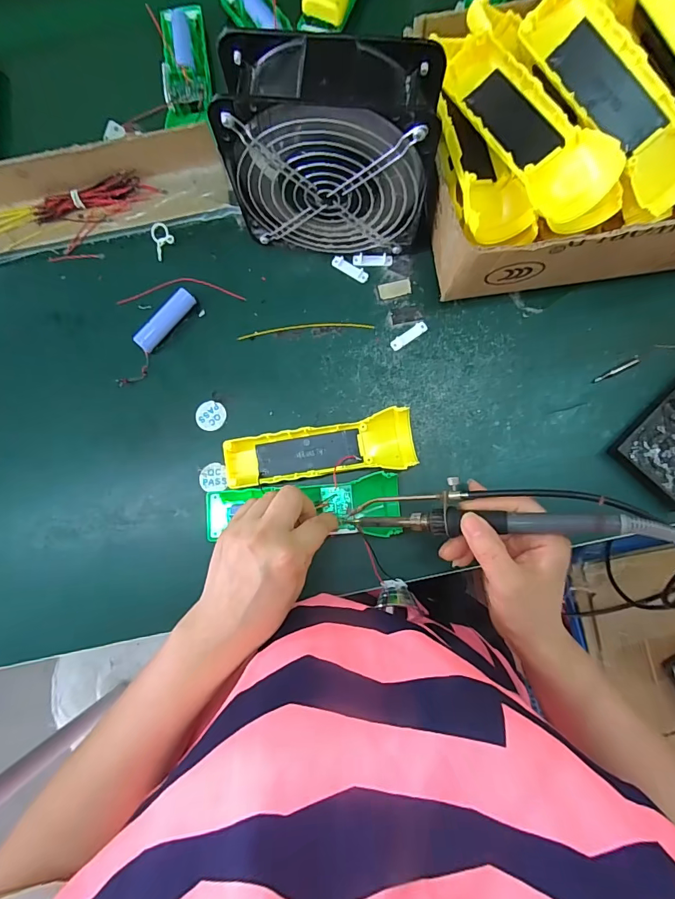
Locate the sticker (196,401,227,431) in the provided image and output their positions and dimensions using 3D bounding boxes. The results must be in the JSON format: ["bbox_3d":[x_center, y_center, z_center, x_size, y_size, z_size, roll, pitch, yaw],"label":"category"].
[{"bbox_3d":[-0.116,-0.031,0.385,0.026,0.004,0.027,12,84,3],"label":"sticker"}]

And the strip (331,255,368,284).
[{"bbox_3d":[0.012,-0.172,0.398,0.039,0.004,0.013,34,85,5],"label":"strip"}]

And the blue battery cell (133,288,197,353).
[{"bbox_3d":[-0.158,-0.119,0.390,0.015,0.022,0.067,39,86,6],"label":"blue battery cell"}]

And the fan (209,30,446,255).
[{"bbox_3d":[-0.002,-0.226,0.333,0.153,0.148,0.067,7,83,3],"label":"fan"}]

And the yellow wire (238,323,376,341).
[{"bbox_3d":[-0.030,-0.113,0.395,0.125,0.004,0.010,-6,83,1],"label":"yellow wire"}]

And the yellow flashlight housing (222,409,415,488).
[{"bbox_3d":[-0.015,0.000,0.370,0.162,0.024,0.048,-6,83,1],"label":"yellow flashlight housing"}]

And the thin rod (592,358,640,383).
[{"bbox_3d":[0.250,-0.071,0.376,0.043,0.007,0.006,-25,83,-1],"label":"thin rod"}]

